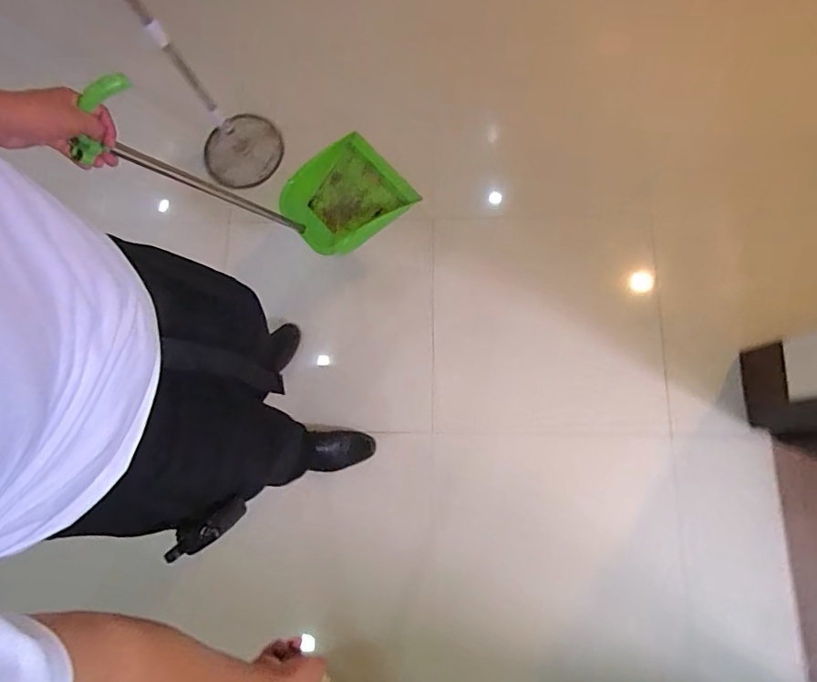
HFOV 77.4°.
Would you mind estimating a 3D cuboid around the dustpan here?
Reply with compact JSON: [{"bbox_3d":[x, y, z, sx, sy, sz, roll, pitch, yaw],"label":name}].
[{"bbox_3d":[-0.259,-0.294,0.941,0.249,0.677,0.220,45,113,11],"label":"dustpan"}]

